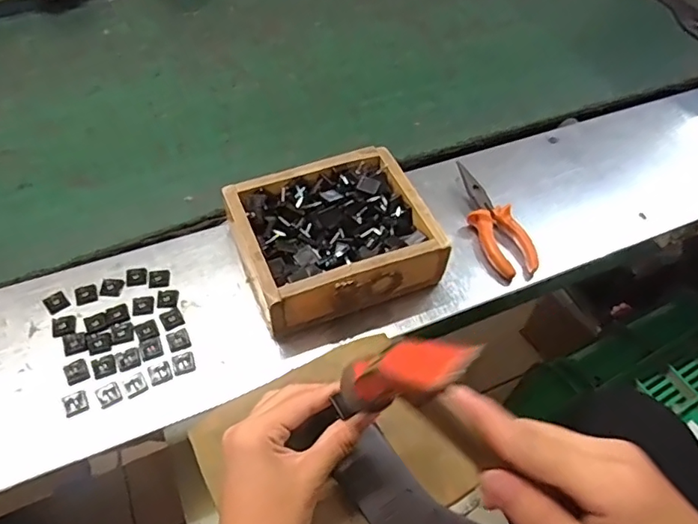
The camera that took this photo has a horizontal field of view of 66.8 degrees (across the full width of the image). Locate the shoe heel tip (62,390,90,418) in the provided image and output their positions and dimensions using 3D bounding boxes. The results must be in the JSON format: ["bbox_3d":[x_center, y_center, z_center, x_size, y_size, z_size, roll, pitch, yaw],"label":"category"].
[{"bbox_3d":[-0.226,0.117,0.439,0.019,0.004,0.019,-23,57,-20],"label":"shoe heel tip"}]

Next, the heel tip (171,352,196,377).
[{"bbox_3d":[-0.146,0.090,0.467,0.019,0.004,0.019,-17,55,-16],"label":"heel tip"}]

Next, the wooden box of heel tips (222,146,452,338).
[{"bbox_3d":[-0.017,-0.026,0.521,0.182,0.057,0.160,-17,55,-16],"label":"wooden box of heel tips"}]

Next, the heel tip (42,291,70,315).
[{"bbox_3d":[-0.273,0.038,0.494,0.018,0.005,0.018,-34,62,-26],"label":"heel tip"}]

